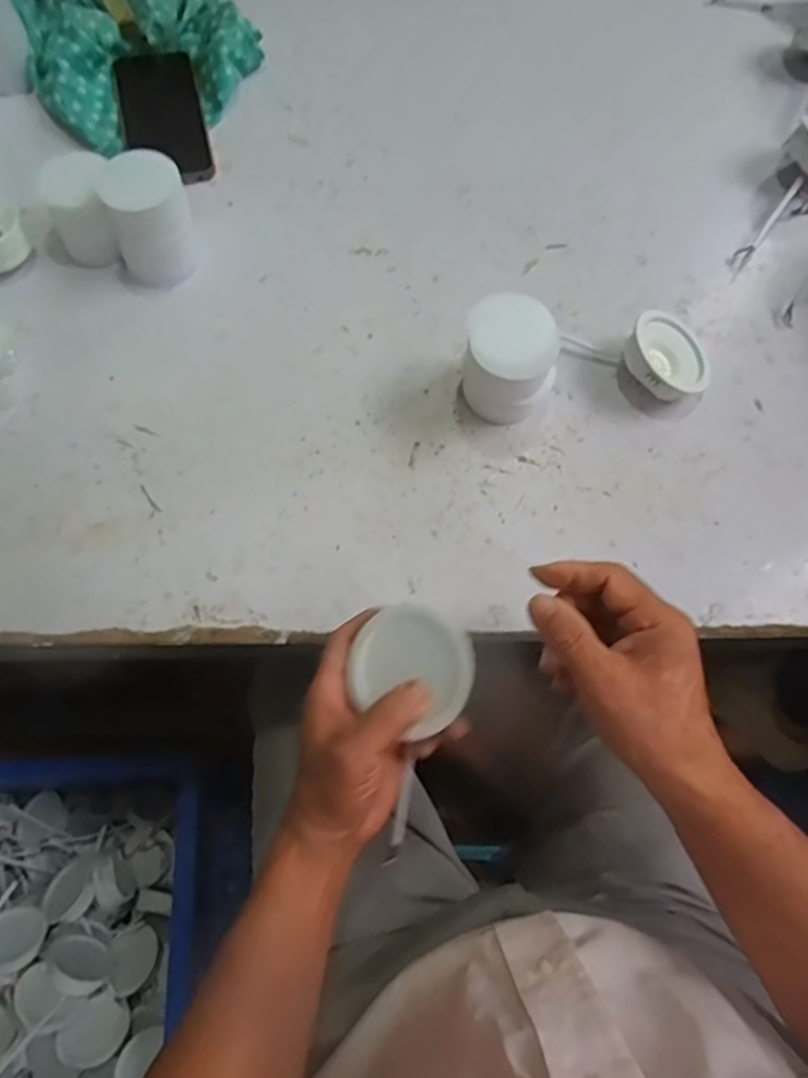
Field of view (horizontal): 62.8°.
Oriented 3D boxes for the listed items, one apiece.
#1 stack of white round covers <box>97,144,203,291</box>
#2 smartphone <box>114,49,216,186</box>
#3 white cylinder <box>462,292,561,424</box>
[{"bbox_3d":[-0.201,-0.256,0.533,0.060,0.084,0.056,-6,68,-2],"label":"stack of white round covers"},{"bbox_3d":[-0.228,-0.399,0.630,0.074,0.016,0.167,-14,69,-5],"label":"smartphone"},{"bbox_3d":[0.075,-0.121,0.476,0.066,0.086,0.062,-4,68,-2],"label":"white cylinder"}]

